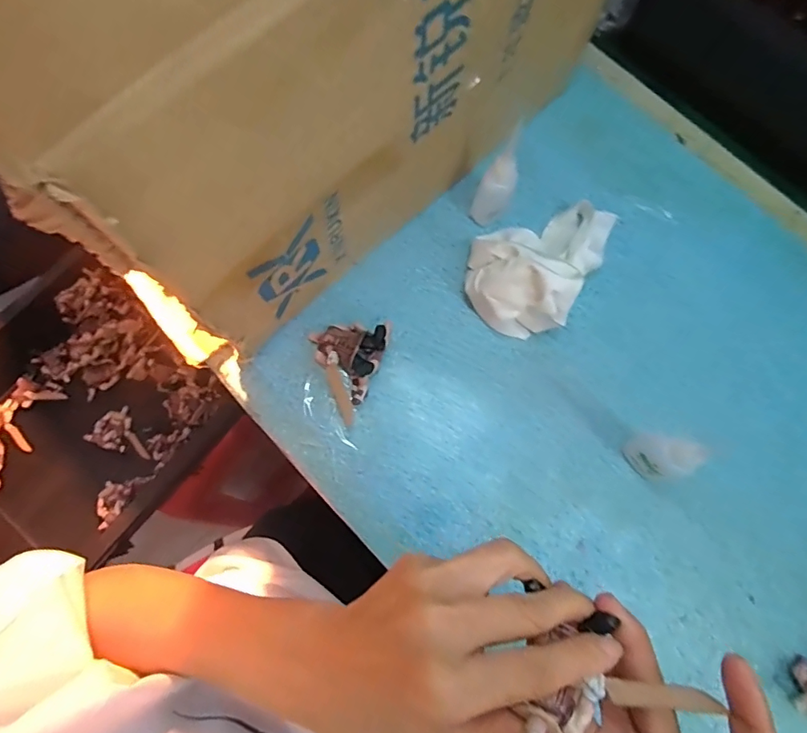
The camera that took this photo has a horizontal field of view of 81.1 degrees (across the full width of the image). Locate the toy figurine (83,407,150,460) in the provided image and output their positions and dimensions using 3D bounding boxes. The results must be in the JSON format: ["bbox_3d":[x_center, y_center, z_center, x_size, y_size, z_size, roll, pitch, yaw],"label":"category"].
[{"bbox_3d":[-0.371,0.089,0.628,0.074,0.027,0.054,26,77,5],"label":"toy figurine"}]

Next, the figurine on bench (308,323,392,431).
[{"bbox_3d":[-0.047,-0.002,0.344,0.054,0.028,0.072,22,77,4],"label":"figurine on bench"}]

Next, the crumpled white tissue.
[{"bbox_3d":[0.103,-0.089,0.349,0.084,0.061,0.132,32,77,6],"label":"crumpled white tissue"}]

